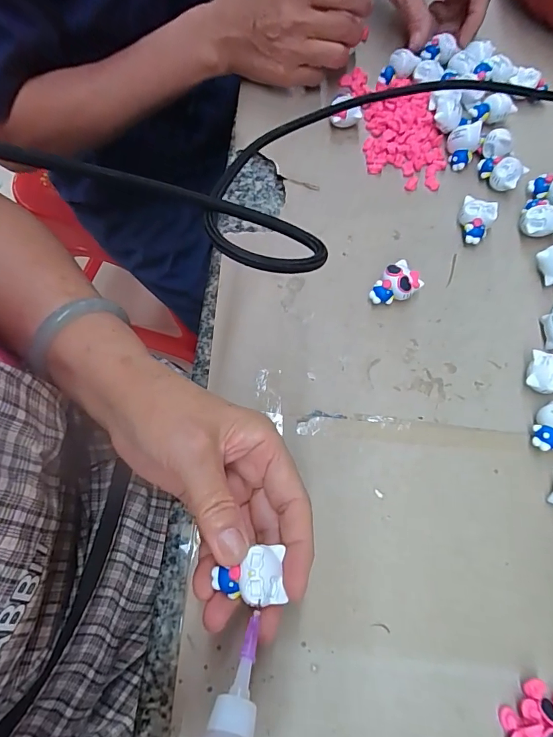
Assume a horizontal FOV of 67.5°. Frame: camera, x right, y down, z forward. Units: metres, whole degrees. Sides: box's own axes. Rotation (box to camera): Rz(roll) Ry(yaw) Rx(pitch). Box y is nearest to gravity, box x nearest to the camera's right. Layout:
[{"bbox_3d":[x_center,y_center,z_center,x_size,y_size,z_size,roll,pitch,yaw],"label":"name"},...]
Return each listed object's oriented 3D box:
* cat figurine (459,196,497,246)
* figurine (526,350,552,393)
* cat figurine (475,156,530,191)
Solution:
[{"bbox_3d":[0.149,-0.112,0.312,0.025,0.017,0.030,27,74,10],"label":"cat figurine"},{"bbox_3d":[0.181,0.006,0.271,0.033,0.019,0.024,16,72,6],"label":"figurine"},{"bbox_3d":[0.174,-0.154,0.323,0.034,0.015,0.020,35,75,12],"label":"cat figurine"}]

